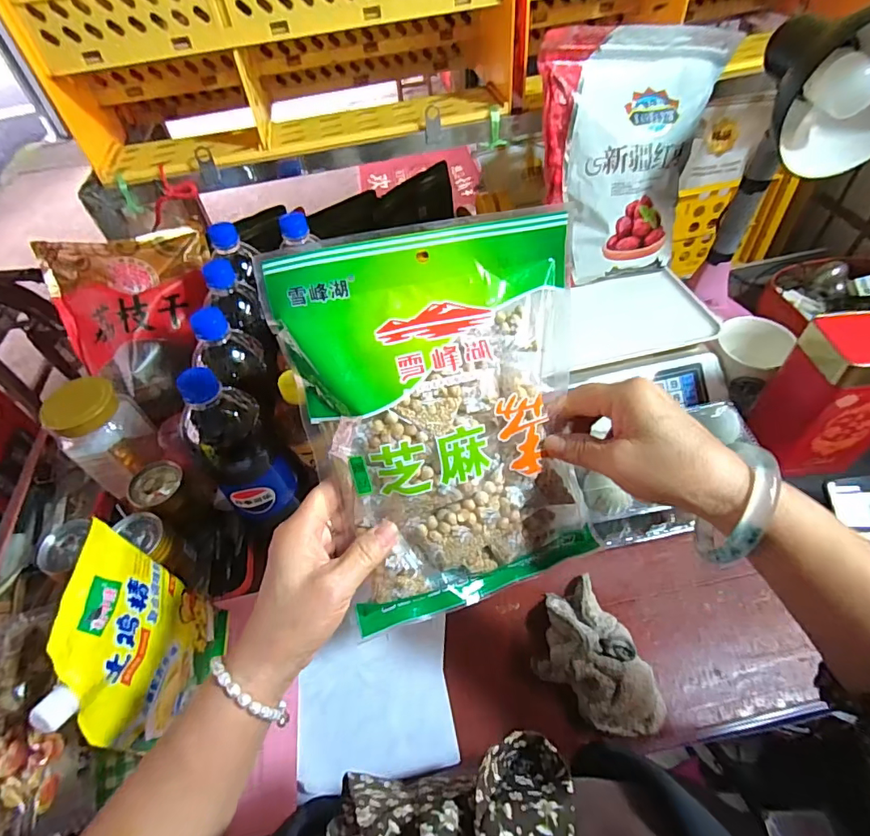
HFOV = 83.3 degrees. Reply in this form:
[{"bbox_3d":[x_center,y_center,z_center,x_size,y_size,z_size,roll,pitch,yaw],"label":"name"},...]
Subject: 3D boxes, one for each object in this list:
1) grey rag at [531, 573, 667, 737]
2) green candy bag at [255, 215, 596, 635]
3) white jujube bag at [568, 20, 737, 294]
[{"bbox_3d":[0.141,0.215,0.441,0.088,0.045,0.132,-21,52,-14],"label":"grey rag"},{"bbox_3d":[0.014,0.008,0.306,0.172,0.241,0.025,-14,14,-11],"label":"green candy bag"},{"bbox_3d":[0.227,-0.288,0.562,0.157,0.256,0.043,-3,27,-11],"label":"white jujube bag"}]

